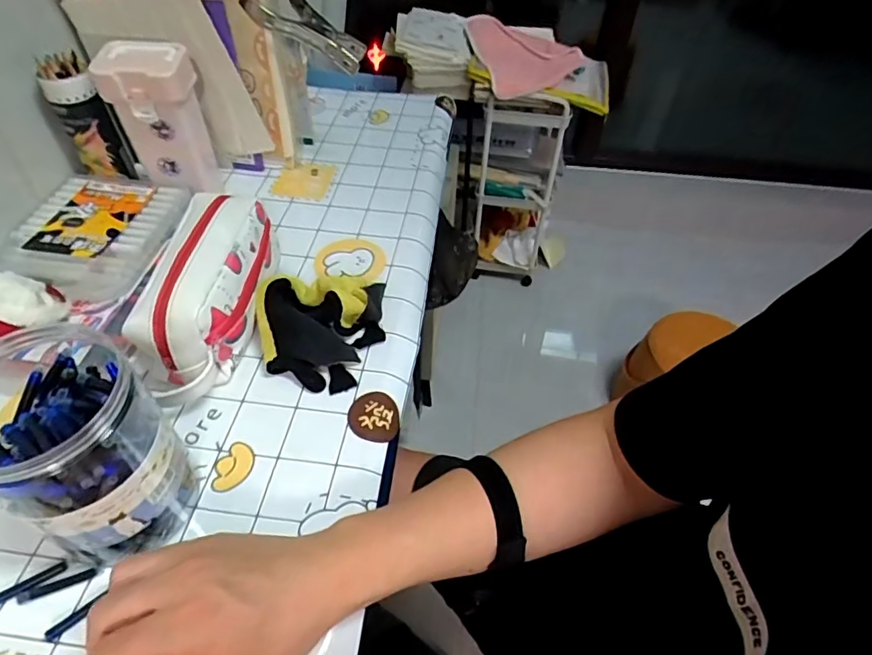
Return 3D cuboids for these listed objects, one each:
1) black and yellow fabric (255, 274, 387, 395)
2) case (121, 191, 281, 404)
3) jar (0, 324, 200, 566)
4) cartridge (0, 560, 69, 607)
[{"bbox_3d":[-0.106,-0.003,0.494,0.120,0.044,0.130,-9,50,-11],"label":"black and yellow fabric"},{"bbox_3d":[-0.210,-0.032,0.479,0.082,0.097,0.200,4,48,0],"label":"case"},{"bbox_3d":[-0.228,0.086,0.346,0.100,0.141,0.098,25,52,18],"label":"jar"},{"bbox_3d":[-0.279,0.175,0.355,0.048,0.006,0.008,-26,55,-24],"label":"cartridge"}]

